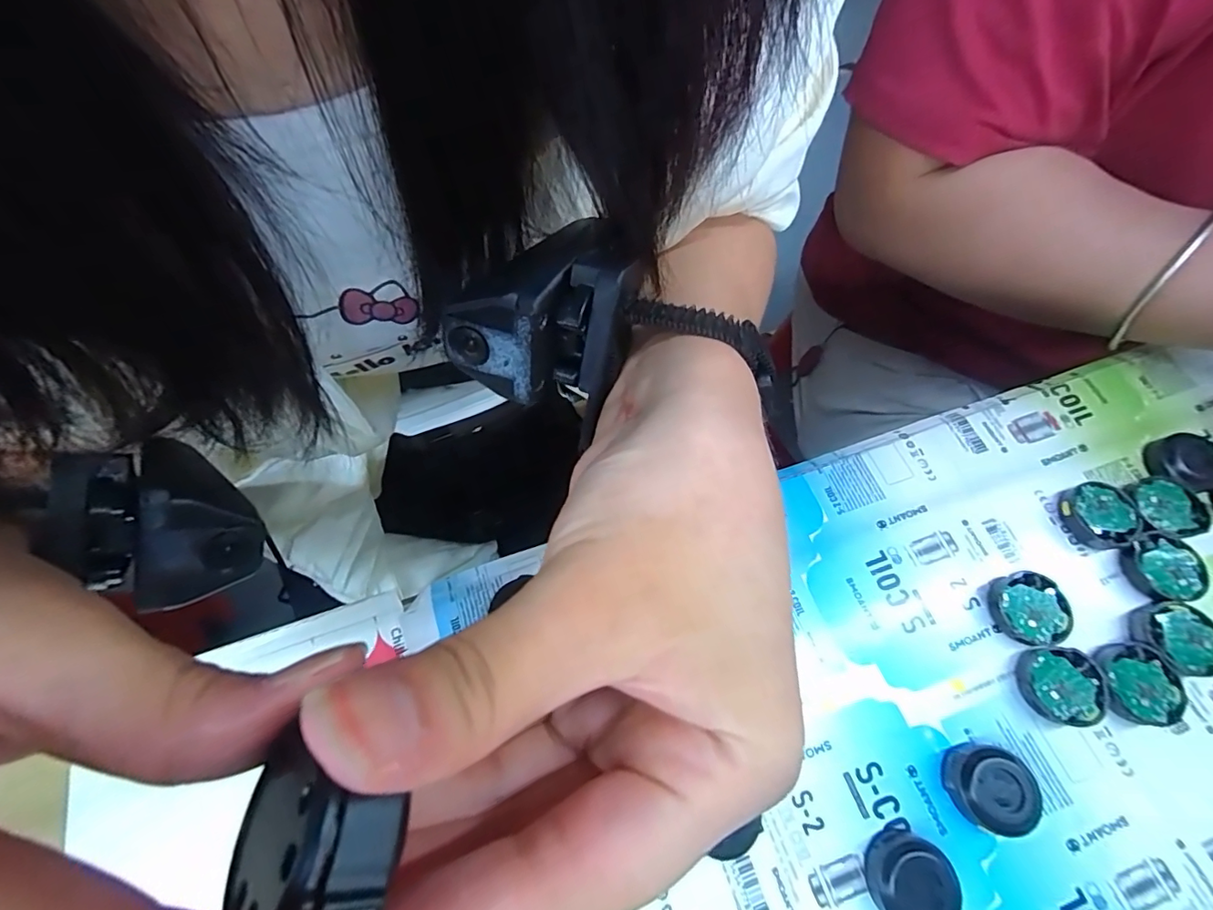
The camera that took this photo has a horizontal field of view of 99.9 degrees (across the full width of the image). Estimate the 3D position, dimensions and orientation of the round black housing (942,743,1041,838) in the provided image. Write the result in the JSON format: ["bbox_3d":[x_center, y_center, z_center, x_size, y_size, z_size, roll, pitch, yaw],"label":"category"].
[{"bbox_3d":[0.150,0.131,0.199,0.028,0.015,0.028,0,65,0],"label":"round black housing"}]

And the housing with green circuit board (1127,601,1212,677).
[{"bbox_3d":[0.247,0.079,0.222,0.028,0.011,0.031,-42,71,-17],"label":"housing with green circuit board"}]

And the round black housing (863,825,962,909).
[{"bbox_3d":[0.112,0.157,0.186,0.029,0.016,0.029,0,65,0],"label":"round black housing"}]

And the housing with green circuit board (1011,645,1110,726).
[{"bbox_3d":[0.191,0.097,0.214,0.030,0.011,0.029,0,65,0],"label":"housing with green circuit board"}]

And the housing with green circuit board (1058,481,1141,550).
[{"bbox_3d":[0.236,0.029,0.245,0.028,0.011,0.028,-29,68,-12],"label":"housing with green circuit board"}]

